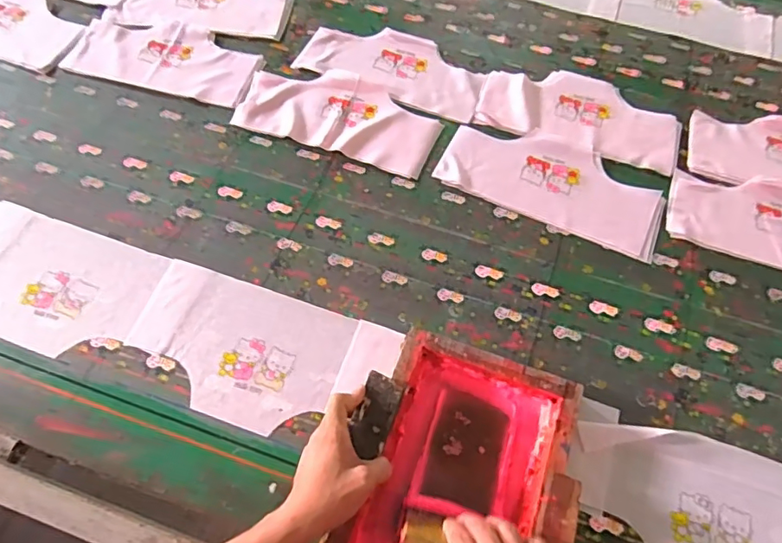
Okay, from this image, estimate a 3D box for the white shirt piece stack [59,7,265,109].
[{"bbox_3d":[-0.377,-0.359,0.864,0.320,0.009,0.152,18,65,13],"label":"white shirt piece stack"}]

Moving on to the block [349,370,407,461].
[{"bbox_3d":[-0.014,0.150,0.545,0.041,0.011,0.082,15,64,7],"label":"block"}]

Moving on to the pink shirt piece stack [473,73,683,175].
[{"bbox_3d":[0.301,-0.256,0.828,0.307,0.012,0.160,17,63,7],"label":"pink shirt piece stack"}]

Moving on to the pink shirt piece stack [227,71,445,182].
[{"bbox_3d":[-0.079,-0.246,0.809,0.304,0.016,0.154,20,64,9],"label":"pink shirt piece stack"}]

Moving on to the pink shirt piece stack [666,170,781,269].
[{"bbox_3d":[0.558,-0.059,0.735,0.310,0.007,0.160,22,64,10],"label":"pink shirt piece stack"}]

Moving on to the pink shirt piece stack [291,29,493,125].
[{"bbox_3d":[0.007,-0.349,0.871,0.314,0.010,0.154,25,65,11],"label":"pink shirt piece stack"}]

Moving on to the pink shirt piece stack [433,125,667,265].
[{"bbox_3d":[0.238,-0.136,0.765,0.317,0.017,0.154,22,61,11],"label":"pink shirt piece stack"}]

